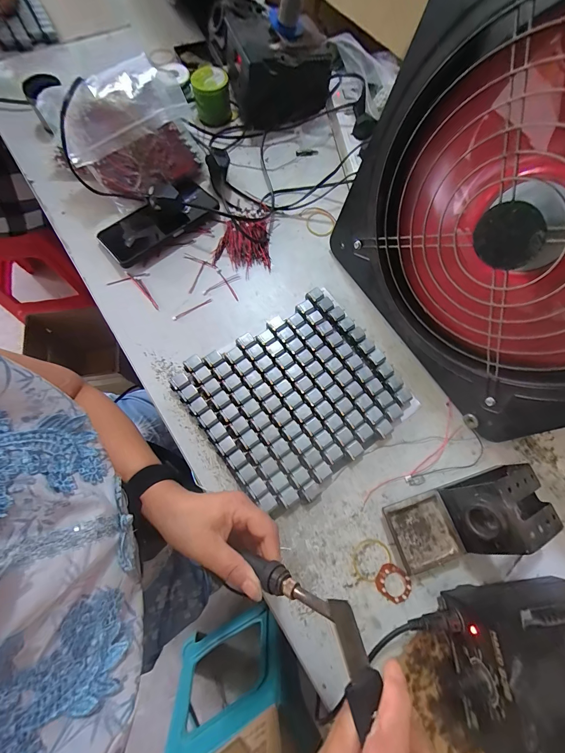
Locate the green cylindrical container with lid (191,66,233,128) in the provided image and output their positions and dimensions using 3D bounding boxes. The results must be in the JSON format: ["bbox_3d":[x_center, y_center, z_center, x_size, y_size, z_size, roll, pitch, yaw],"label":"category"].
[{"bbox_3d":[-0.118,-0.467,0.524,0.060,0.055,0.069,-11,74,-6],"label":"green cylindrical container with lid"}]

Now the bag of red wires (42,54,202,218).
[{"bbox_3d":[-0.206,-0.338,0.435,0.191,0.054,0.150,-37,118,-7],"label":"bag of red wires"}]

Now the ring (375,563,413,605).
[{"bbox_3d":[0.122,0.228,0.342,0.041,0.007,0.034,36,74,7],"label":"ring"}]

